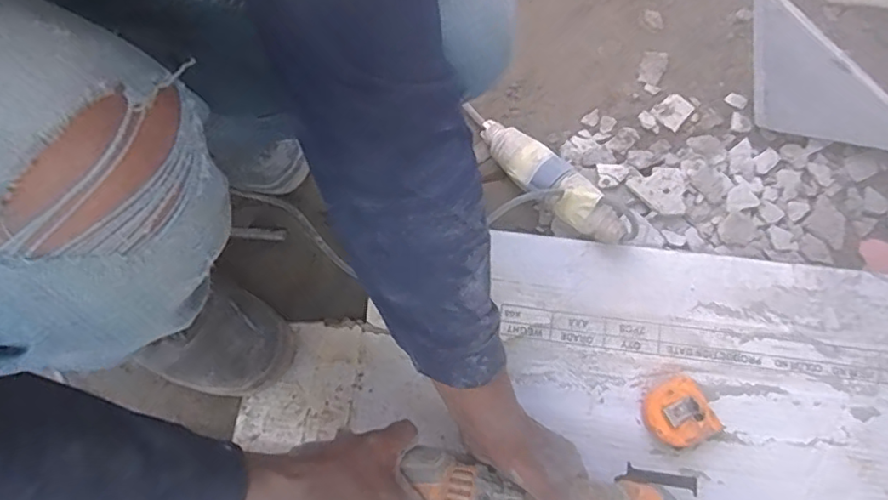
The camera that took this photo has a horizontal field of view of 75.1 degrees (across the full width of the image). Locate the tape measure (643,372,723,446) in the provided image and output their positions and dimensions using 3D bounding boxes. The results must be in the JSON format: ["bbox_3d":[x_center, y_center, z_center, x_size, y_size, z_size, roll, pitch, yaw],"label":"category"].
[{"bbox_3d":[0.217,0.153,0.540,0.053,0.035,0.059,-31,75,-8],"label":"tape measure"}]

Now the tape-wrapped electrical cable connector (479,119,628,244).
[{"bbox_3d":[0.117,-0.071,0.598,0.049,0.045,0.175,-41,77,-10],"label":"tape-wrapped electrical cable connector"}]

